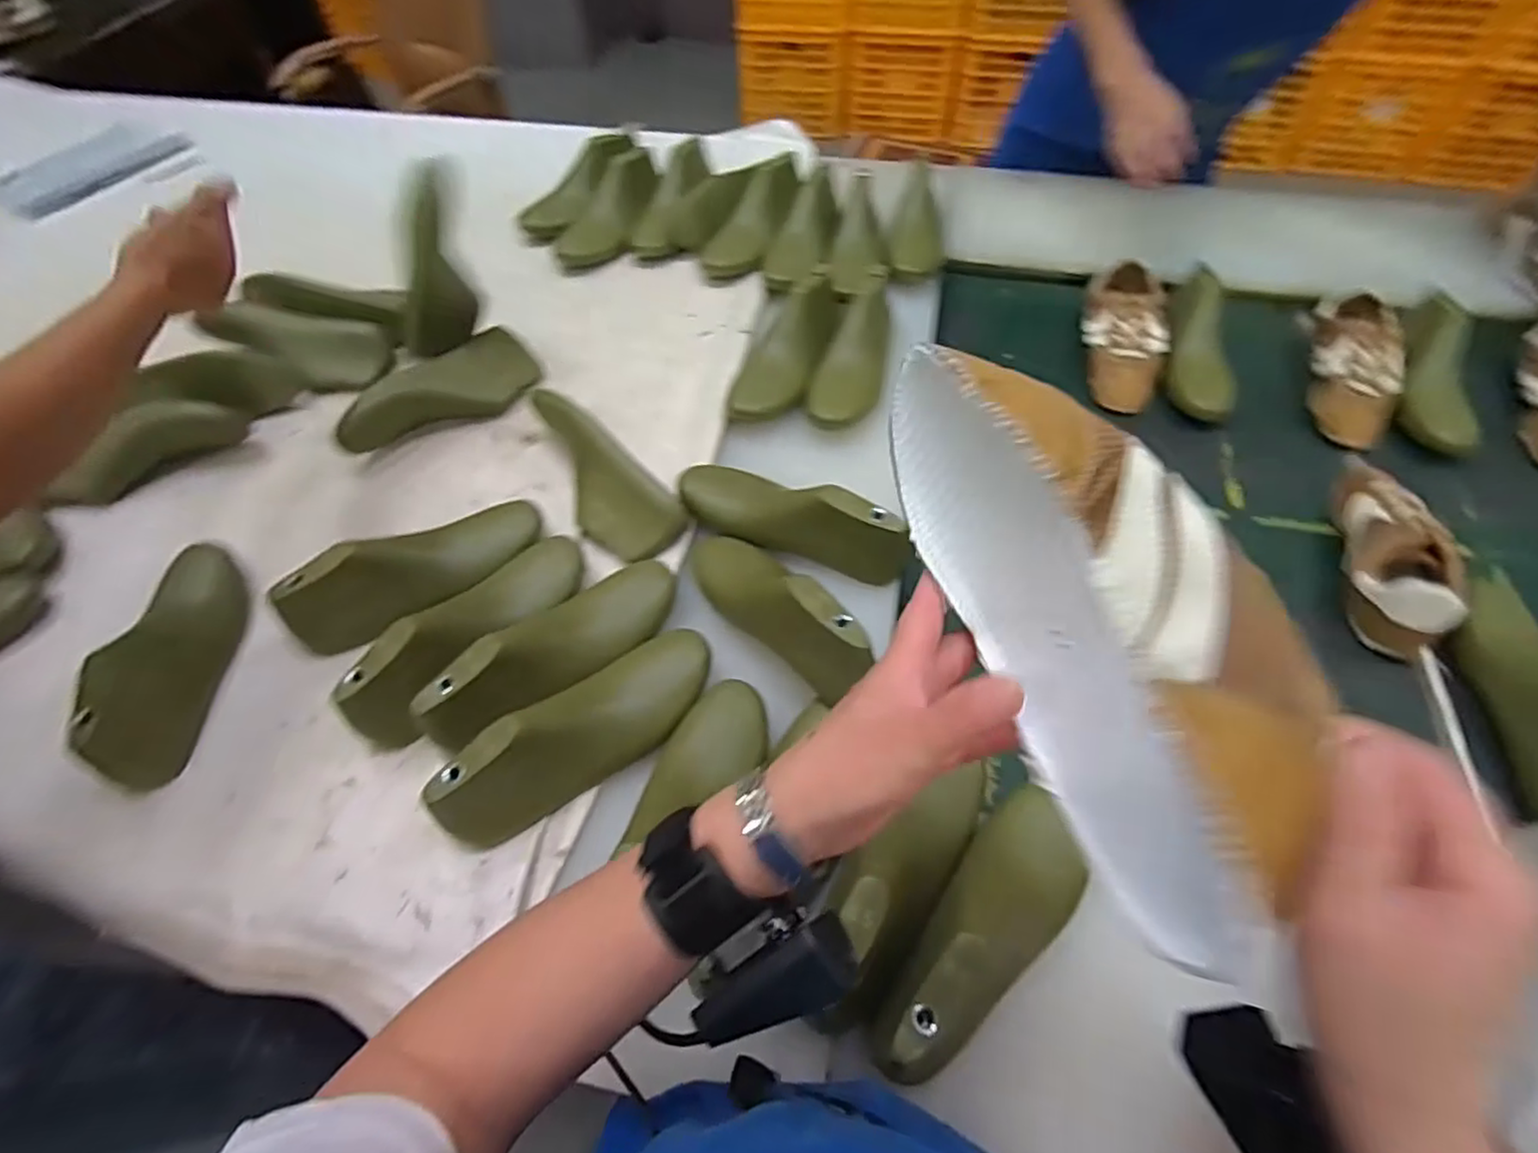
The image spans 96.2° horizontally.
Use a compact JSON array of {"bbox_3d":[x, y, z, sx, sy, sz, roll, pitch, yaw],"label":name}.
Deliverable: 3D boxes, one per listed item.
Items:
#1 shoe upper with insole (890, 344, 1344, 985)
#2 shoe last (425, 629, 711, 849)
[{"bbox_3d":[0.123,0.009,0.269,0.067,0.084,0.240,-17,62,-10],"label":"shoe upper with insole"},{"bbox_3d":[-0.152,0.127,0.580,0.249,0.088,0.078,-36,64,-20],"label":"shoe last"}]

